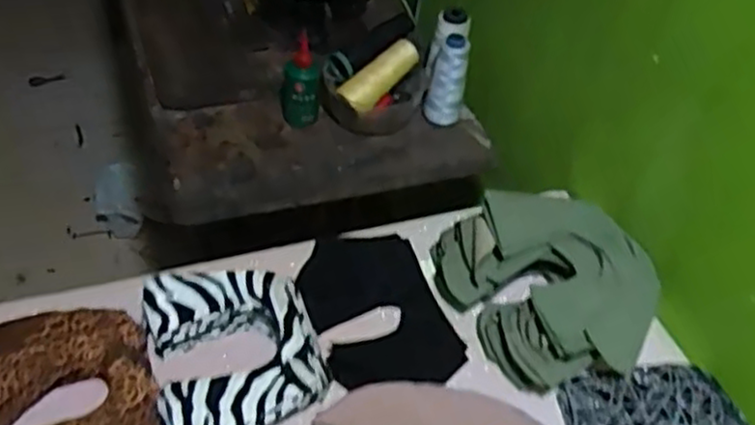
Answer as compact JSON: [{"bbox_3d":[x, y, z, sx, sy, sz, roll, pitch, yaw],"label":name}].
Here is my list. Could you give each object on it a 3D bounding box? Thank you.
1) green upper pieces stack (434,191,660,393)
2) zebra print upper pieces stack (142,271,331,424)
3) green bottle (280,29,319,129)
[{"bbox_3d":[0.169,0.068,0.695,0.195,0.070,0.175,-6,47,-13],"label":"green upper pieces stack"},{"bbox_3d":[-0.120,0.120,0.636,0.138,0.050,0.158,-9,48,-17],"label":"zebra print upper pieces stack"},{"bbox_3d":[-0.089,-0.156,0.873,0.045,0.104,0.053,3,45,-5],"label":"green bottle"}]

